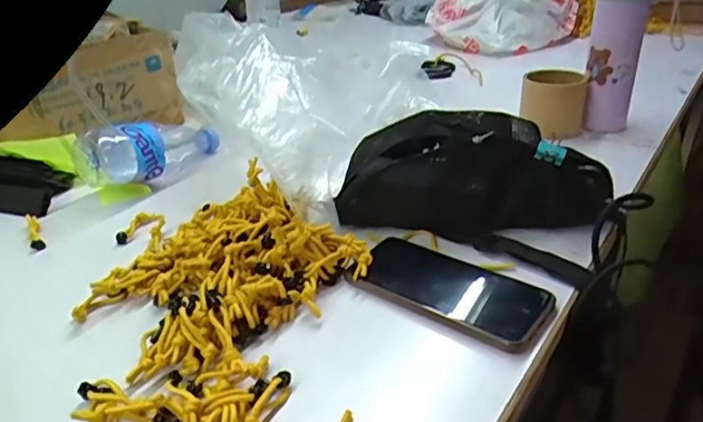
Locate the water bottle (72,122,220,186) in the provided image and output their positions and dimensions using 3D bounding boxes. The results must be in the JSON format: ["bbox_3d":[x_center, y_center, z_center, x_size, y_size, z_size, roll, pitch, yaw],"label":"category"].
[{"bbox_3d":[-0.248,-0.074,0.673,0.073,0.076,0.184,12,14,26],"label":"water bottle"}]

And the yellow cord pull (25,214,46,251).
[{"bbox_3d":[-0.328,0.021,0.556,0.012,0.007,0.072,-20,33,-27],"label":"yellow cord pull"}]

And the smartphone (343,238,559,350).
[{"bbox_3d":[0.077,0.060,0.449,0.167,0.009,0.081,20,36,33],"label":"smartphone"}]

